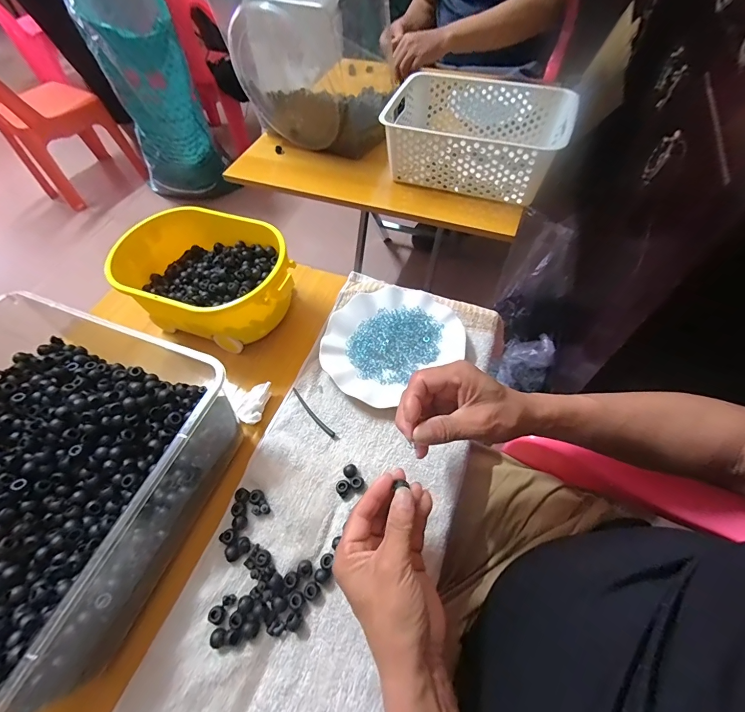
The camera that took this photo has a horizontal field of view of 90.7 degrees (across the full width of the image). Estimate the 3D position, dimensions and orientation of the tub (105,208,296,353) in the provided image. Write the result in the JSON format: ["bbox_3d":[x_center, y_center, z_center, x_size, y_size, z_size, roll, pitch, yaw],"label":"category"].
[{"bbox_3d":[-0.226,-0.109,0.514,0.252,0.087,0.165,18,61,15],"label":"tub"}]

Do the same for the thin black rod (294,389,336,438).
[{"bbox_3d":[-0.075,0.069,0.452,0.009,0.004,0.082,-39,63,-19],"label":"thin black rod"}]

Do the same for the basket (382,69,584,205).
[{"bbox_3d":[0.186,-0.407,0.682,0.297,0.106,0.209,17,61,14],"label":"basket"}]

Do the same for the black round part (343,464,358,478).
[{"bbox_3d":[-0.025,0.130,0.417,0.015,0.010,0.015,-2,58,3],"label":"black round part"}]

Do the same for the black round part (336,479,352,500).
[{"bbox_3d":[-0.031,0.147,0.406,0.015,0.009,0.018,-37,63,-18],"label":"black round part"}]

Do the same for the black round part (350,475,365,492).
[{"bbox_3d":[-0.017,0.141,0.408,0.015,0.009,0.016,-2,58,3],"label":"black round part"}]

